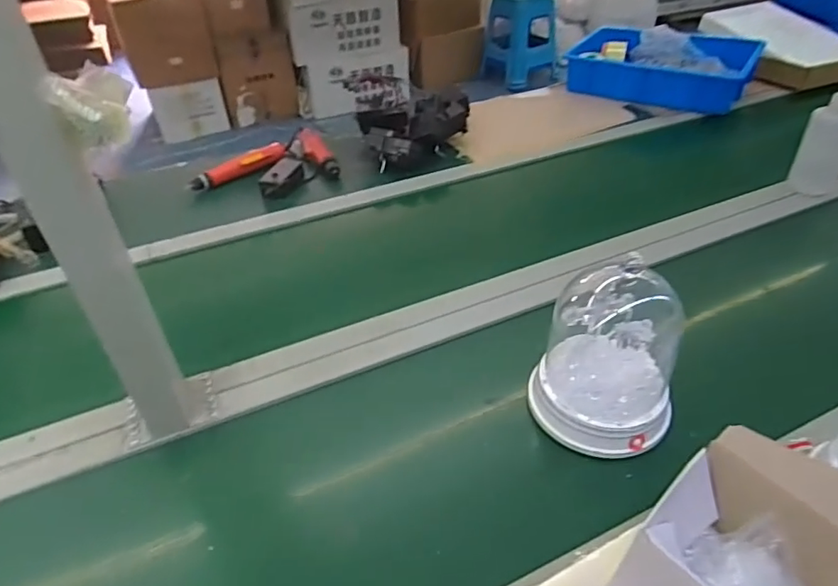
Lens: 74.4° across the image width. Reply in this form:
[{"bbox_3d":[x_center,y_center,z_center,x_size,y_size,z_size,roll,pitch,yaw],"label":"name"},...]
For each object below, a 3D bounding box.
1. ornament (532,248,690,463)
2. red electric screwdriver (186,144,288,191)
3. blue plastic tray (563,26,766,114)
[{"bbox_3d":[0.201,0.053,0.578,0.141,0.201,0.132,19,44,24],"label":"ornament"},{"bbox_3d":[-0.361,-0.256,1.110,0.044,0.033,0.200,31,49,34],"label":"red electric screwdriver"},{"bbox_3d":[0.587,-0.548,1.360,0.424,0.118,0.251,16,42,20],"label":"blue plastic tray"}]

